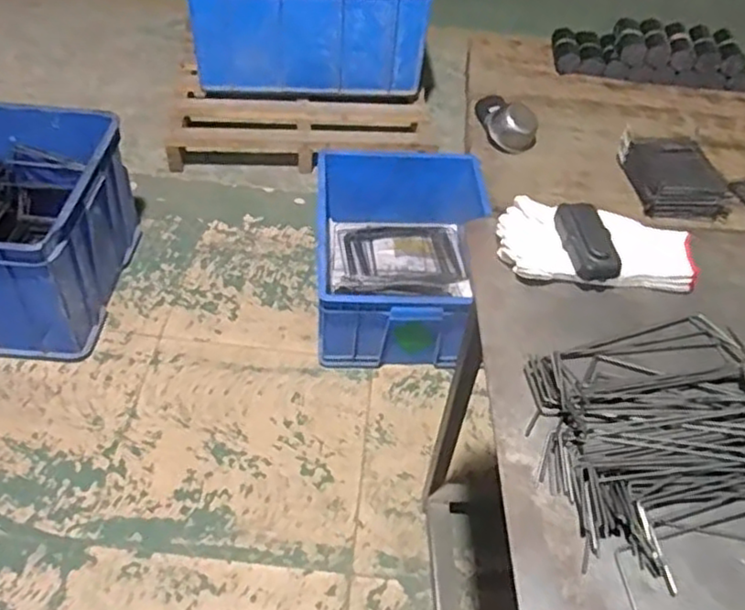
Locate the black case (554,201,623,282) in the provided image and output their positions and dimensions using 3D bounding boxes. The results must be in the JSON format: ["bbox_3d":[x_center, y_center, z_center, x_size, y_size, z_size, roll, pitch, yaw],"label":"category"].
[{"bbox_3d":[0.241,-0.074,0.763,0.051,0.022,0.105,-7,57,-8],"label":"black case"}]

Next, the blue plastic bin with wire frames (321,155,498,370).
[{"bbox_3d":[0.074,-0.126,1.634,0.398,0.257,0.535,1,44,0],"label":"blue plastic bin with wire frames"}]

